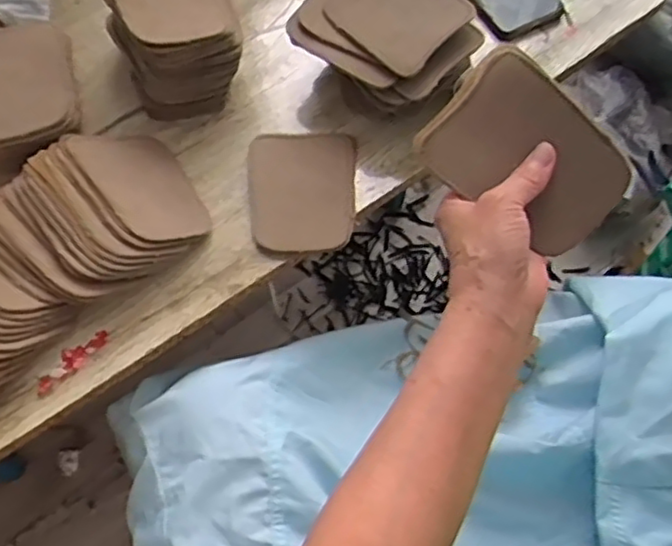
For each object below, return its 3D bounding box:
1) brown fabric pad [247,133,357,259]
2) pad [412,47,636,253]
[{"bbox_3d":[-0.030,-0.071,0.601,0.092,0.015,0.120,0,64,1],"label":"brown fabric pad"},{"bbox_3d":[0.124,-0.075,0.449,0.123,0.016,0.088,41,100,-5],"label":"pad"}]

